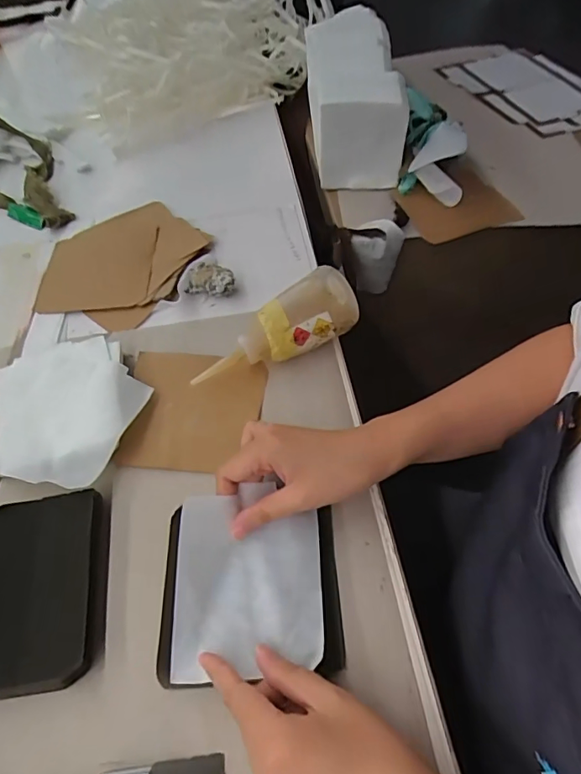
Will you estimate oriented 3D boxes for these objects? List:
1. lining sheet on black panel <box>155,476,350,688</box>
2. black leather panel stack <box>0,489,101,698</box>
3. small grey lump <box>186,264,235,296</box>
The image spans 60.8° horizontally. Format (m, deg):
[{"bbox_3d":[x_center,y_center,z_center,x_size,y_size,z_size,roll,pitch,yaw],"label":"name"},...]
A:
[{"bbox_3d":[-0.030,0.141,0.358,0.129,0.035,0.118,-4,55,1],"label":"lining sheet on black panel"},{"bbox_3d":[-0.216,0.158,0.377,0.129,0.019,0.137,-9,55,-3],"label":"black leather panel stack"},{"bbox_3d":[-0.088,-0.118,0.548,0.053,0.023,0.028,11,56,11],"label":"small grey lump"}]

